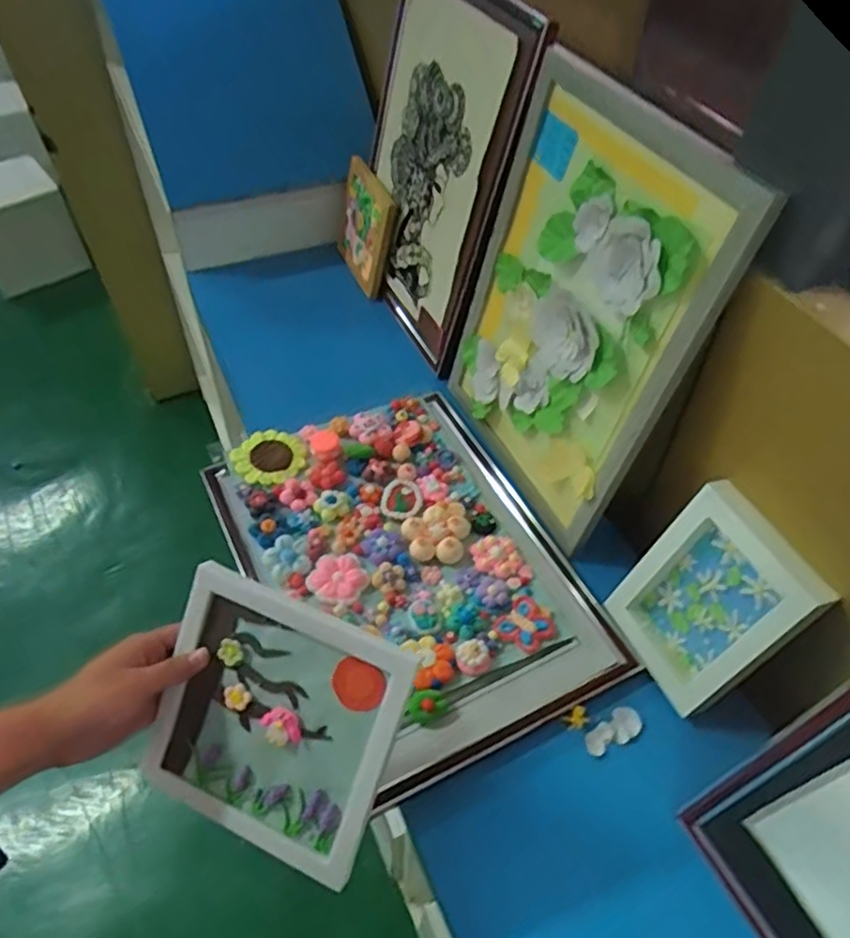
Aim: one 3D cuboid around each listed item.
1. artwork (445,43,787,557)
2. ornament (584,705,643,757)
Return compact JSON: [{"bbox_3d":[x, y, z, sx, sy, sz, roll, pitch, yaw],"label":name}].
[{"bbox_3d":[0.137,-0.149,0.694,0.021,0.415,0.302,-12,51,-27],"label":"artwork"},{"bbox_3d":[0.174,0.244,0.632,0.059,0.004,0.028,-32,73,-21],"label":"ornament"}]

